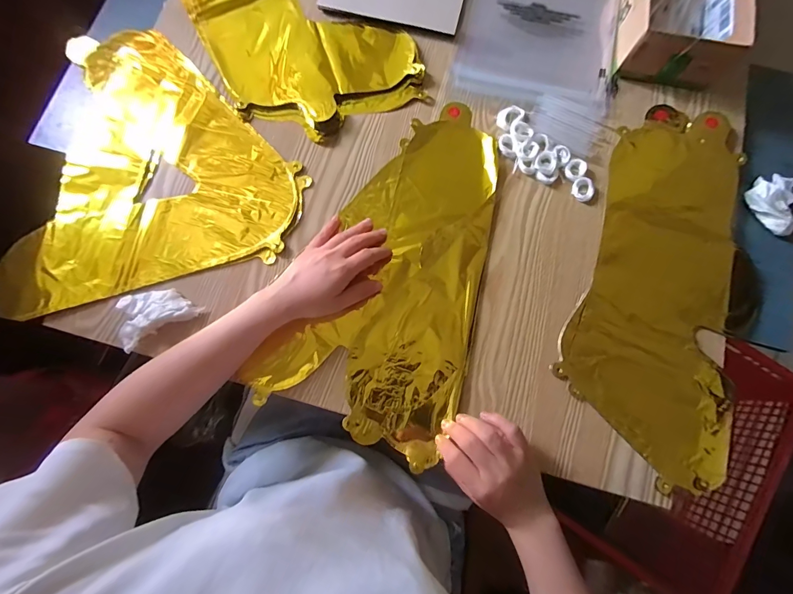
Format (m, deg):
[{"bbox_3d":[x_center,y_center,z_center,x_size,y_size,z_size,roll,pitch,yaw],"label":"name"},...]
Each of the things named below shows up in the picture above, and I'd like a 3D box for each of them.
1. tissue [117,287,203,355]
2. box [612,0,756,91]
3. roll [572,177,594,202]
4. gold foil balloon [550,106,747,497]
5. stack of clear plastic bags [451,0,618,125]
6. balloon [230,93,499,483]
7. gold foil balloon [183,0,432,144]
[{"bbox_3d":[-0.272,0.014,0.418,0.087,0.018,0.055,-29,80,-7],"label":"tissue"},{"bbox_3d":[0.367,-0.376,0.482,0.133,0.062,0.196,12,78,2],"label":"box"},{"bbox_3d":[0.230,-0.133,0.462,0.026,0.006,0.028,0,78,-1],"label":"roll"},{"bbox_3d":[0.308,-0.026,0.440,0.188,0.013,0.439,14,78,2],"label":"gold foil balloon"},{"bbox_3d":[0.196,-0.366,0.513,0.207,0.007,0.227,12,78,2],"label":"stack of clear plastic bags"},{"bbox_3d":[0.004,-0.043,0.447,0.213,0.013,0.404,18,78,3],"label":"balloon"},{"bbox_3d":[-0.157,-0.405,0.514,0.235,0.015,0.417,-27,80,-6],"label":"gold foil balloon"}]

